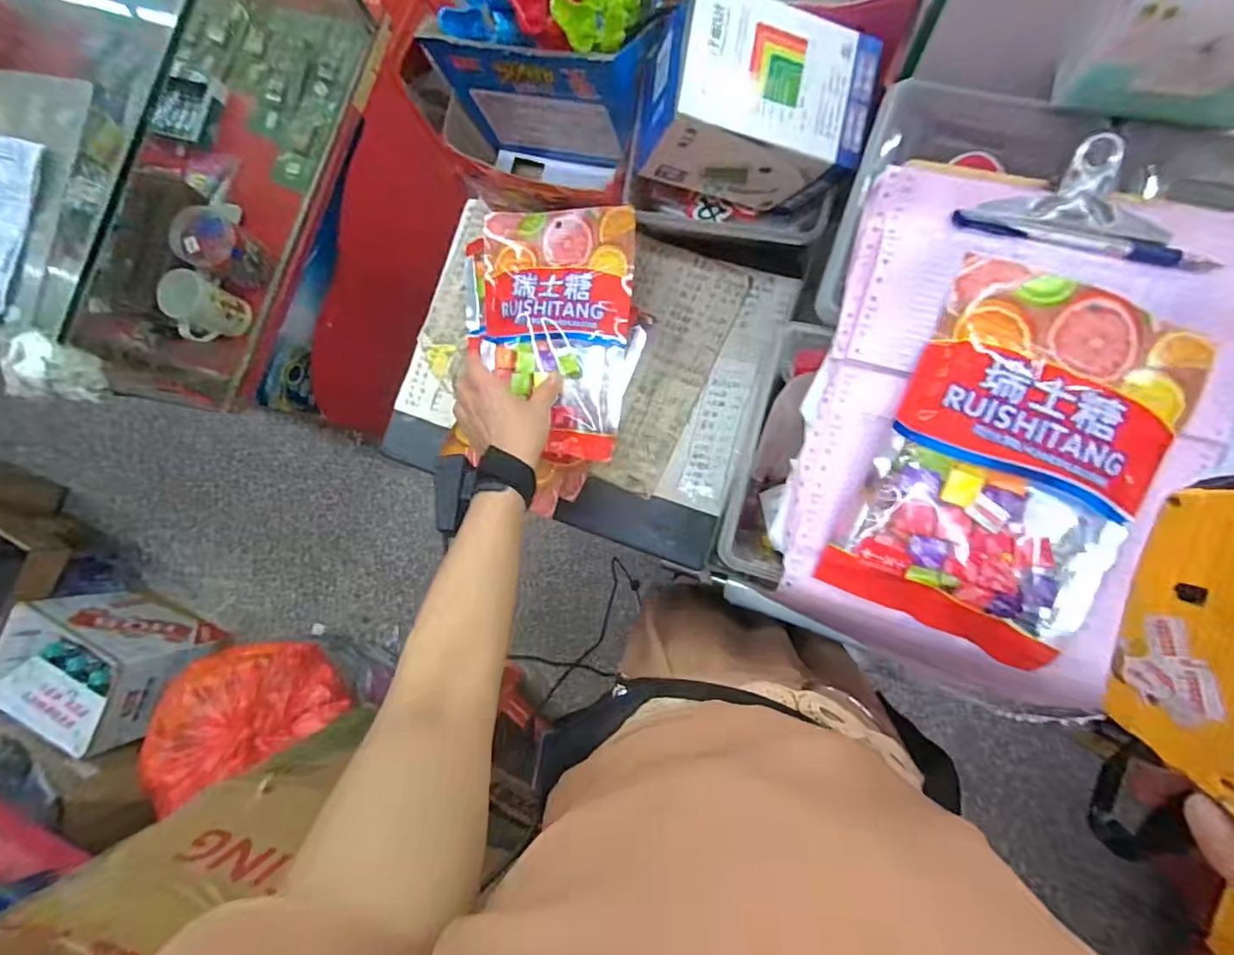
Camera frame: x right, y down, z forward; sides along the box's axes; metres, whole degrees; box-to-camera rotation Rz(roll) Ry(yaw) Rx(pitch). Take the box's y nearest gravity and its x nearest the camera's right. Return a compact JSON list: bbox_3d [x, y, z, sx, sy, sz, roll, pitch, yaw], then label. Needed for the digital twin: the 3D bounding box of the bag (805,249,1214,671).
[{"bbox_3d":[0.268,-0.010,0.365,0.161,0.027,0.243,24,90,9],"label":"bag"}]

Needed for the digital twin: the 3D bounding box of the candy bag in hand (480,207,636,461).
[{"bbox_3d":[-0.073,-0.150,0.562,0.168,0.047,0.241,8,87,9],"label":"candy bag in hand"}]

